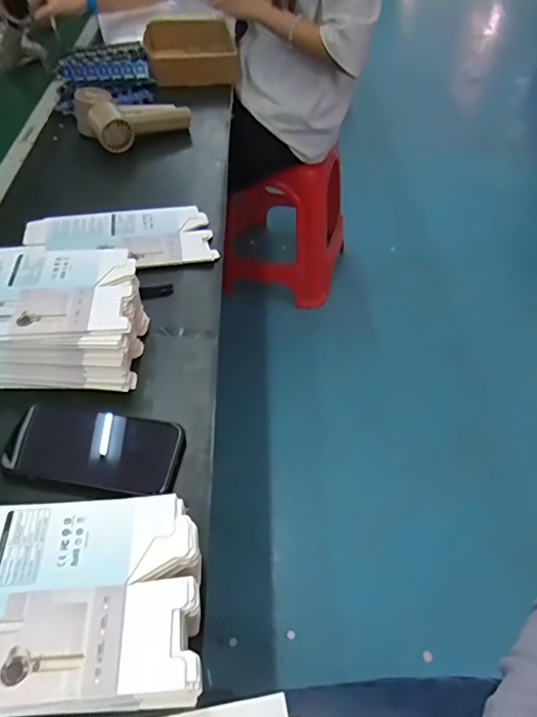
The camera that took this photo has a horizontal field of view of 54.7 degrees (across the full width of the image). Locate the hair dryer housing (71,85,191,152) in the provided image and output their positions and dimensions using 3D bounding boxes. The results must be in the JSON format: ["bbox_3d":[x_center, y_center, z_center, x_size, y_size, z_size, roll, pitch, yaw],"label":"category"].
[{"bbox_3d":[-0.215,-0.394,0.826,0.162,0.055,0.108,-28,54,-21],"label":"hair dryer housing"}]

